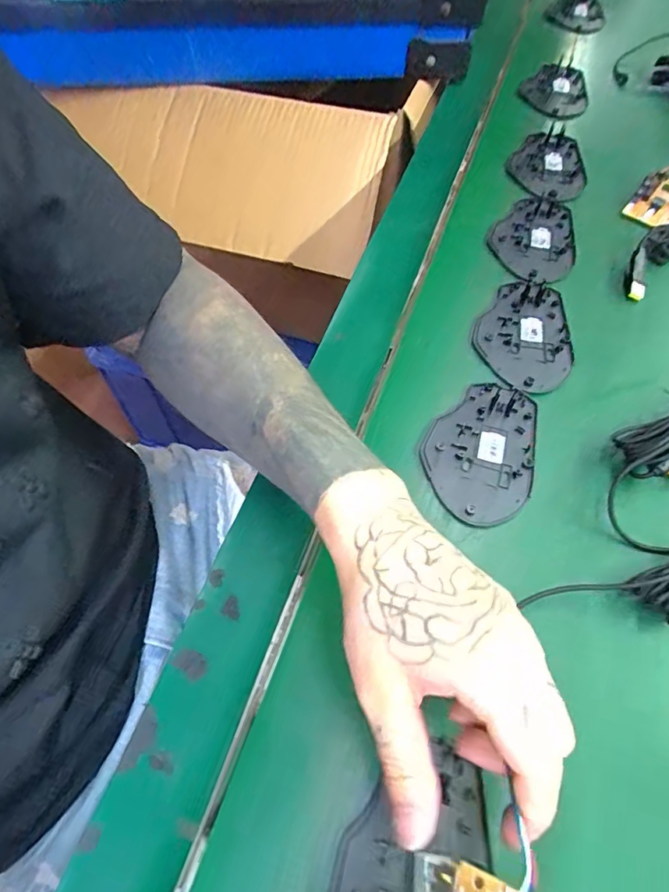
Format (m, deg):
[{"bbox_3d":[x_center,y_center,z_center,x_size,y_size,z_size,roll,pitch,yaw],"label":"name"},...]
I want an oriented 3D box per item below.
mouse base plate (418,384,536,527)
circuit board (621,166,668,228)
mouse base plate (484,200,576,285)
[{"bbox_3d":[0.100,0.001,0.350,0.072,0.005,0.108,17,61,8],"label":"mouse base plate"},{"bbox_3d":[0.314,-0.239,0.490,0.045,0.020,0.071,38,66,18],"label":"circuit board"},{"bbox_3d":[0.179,-0.187,0.462,0.073,0.013,0.117,9,60,4],"label":"mouse base plate"}]

